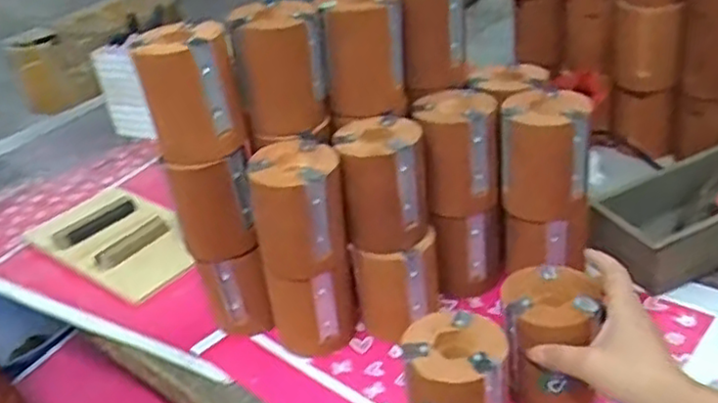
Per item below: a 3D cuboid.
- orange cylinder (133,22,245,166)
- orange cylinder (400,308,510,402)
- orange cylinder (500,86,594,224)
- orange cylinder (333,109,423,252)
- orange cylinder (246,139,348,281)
[{"bbox_3d":[-0.143,-0.092,0.587,0.077,0.101,0.068,-14,32,-7],"label":"orange cylinder"},{"bbox_3d":[0.075,0.147,0.527,0.074,0.099,0.073,-7,31,4],"label":"orange cylinder"},{"bbox_3d":[0.173,-0.041,0.632,0.076,0.102,0.073,-3,32,11],"label":"orange cylinder"},{"bbox_3d":[0.022,-0.017,0.622,0.076,0.098,0.073,-3,32,10],"label":"orange cylinder"},{"bbox_3d":[-0.052,0.007,0.602,0.079,0.101,0.071,-11,31,-3],"label":"orange cylinder"}]

